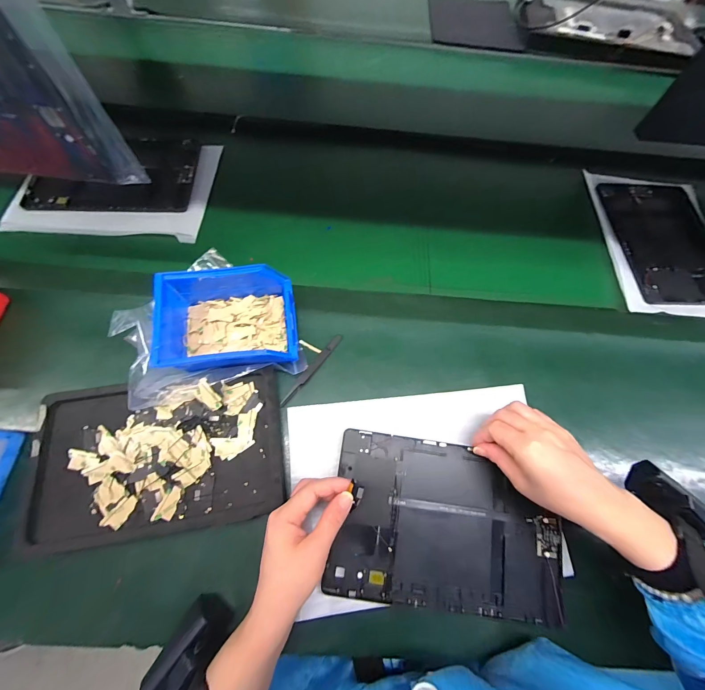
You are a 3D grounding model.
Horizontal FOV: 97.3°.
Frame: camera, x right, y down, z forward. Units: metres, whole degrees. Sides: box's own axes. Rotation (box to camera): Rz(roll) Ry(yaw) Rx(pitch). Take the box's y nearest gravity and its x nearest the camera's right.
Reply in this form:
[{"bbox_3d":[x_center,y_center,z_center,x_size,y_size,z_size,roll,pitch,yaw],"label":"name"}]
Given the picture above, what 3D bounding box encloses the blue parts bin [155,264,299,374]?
[{"bbox_3d":[-0.141,-0.032,0.368,0.142,0.075,0.123,-6,68,-6],"label":"blue parts bin"}]

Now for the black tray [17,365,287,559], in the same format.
[{"bbox_3d":[-0.202,0.115,0.325,0.260,0.020,0.153,-8,74,-4],"label":"black tray"}]

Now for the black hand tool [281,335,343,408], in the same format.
[{"bbox_3d":[-0.049,0.029,0.383,0.009,0.011,0.113,34,70,11],"label":"black hand tool"}]

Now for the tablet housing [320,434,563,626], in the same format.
[{"bbox_3d":[0.098,0.184,0.323,0.230,0.005,0.153,8,75,1],"label":"tablet housing"}]

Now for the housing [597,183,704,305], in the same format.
[{"bbox_3d":[0.482,-0.163,0.477,0.142,0.010,0.228,2,67,-2],"label":"housing"}]

